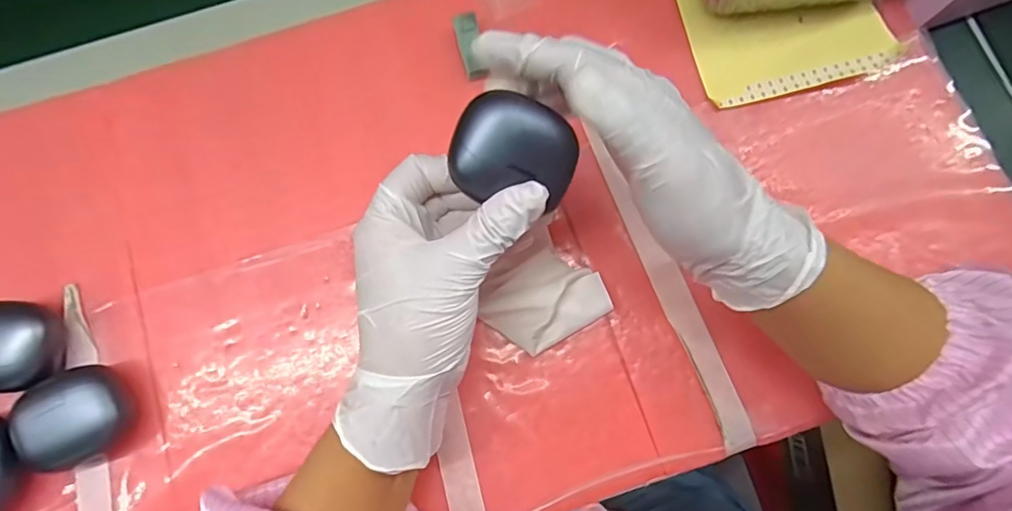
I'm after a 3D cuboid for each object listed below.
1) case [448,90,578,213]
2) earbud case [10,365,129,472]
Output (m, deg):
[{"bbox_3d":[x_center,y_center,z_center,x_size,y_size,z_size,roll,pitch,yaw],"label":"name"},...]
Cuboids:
[{"bbox_3d":[0.004,-0.045,0.225,0.050,0.022,0.044,17,80,5],"label":"case"},{"bbox_3d":[-0.240,0.090,0.291,0.050,0.030,0.052,-12,79,-1],"label":"earbud case"}]

